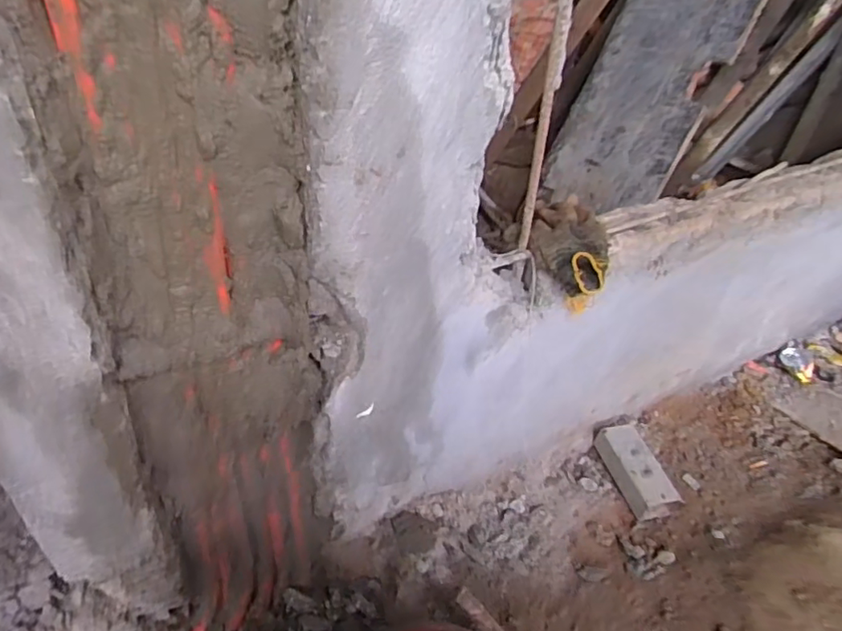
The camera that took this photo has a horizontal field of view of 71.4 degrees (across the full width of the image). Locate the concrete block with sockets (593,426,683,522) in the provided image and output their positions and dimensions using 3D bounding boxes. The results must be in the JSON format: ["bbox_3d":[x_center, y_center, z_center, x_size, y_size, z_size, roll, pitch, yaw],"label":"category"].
[{"bbox_3d":[0.409,0.293,1.116,0.079,0.055,0.174,-5,40,-14],"label":"concrete block with sockets"}]

